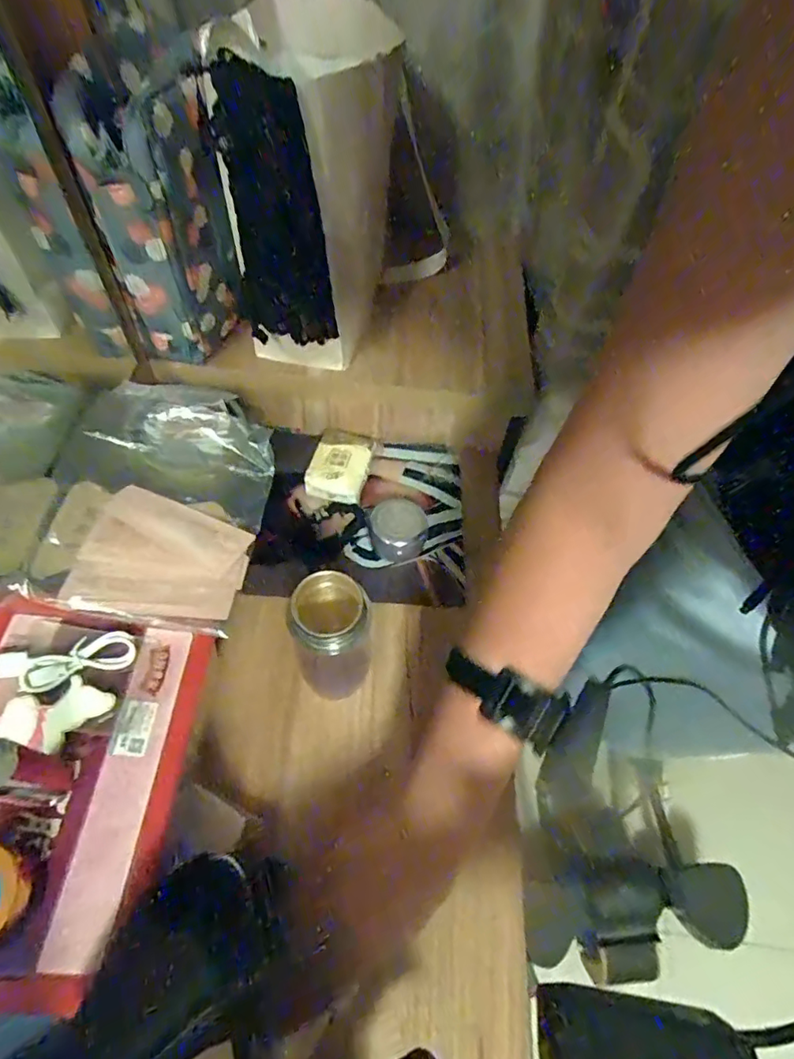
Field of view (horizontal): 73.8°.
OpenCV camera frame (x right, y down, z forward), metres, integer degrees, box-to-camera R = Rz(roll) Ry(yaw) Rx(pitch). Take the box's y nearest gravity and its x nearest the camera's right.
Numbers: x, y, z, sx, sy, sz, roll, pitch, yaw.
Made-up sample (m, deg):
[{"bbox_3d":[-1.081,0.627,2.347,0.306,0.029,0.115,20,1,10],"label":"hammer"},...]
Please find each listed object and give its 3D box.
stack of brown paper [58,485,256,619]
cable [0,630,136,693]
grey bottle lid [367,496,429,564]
[{"bbox_3d":[-0.159,0.014,0.366,0.104,0.006,0.094,10,51,-9],"label":"stack of brown paper"},{"bbox_3d":[-0.200,0.079,0.312,0.080,0.016,0.024,-13,60,-13],"label":"cable"},{"bbox_3d":[0.000,-0.001,0.501,0.046,0.036,0.049,2,58,-3],"label":"grey bottle lid"}]

